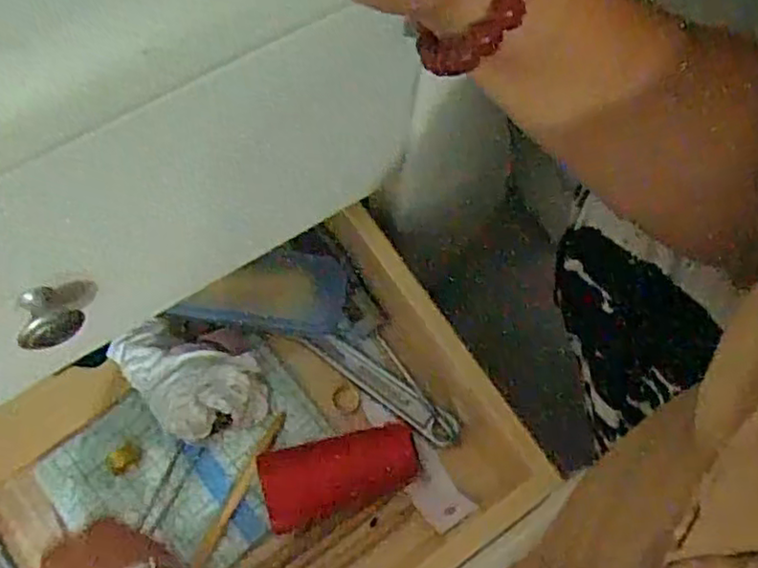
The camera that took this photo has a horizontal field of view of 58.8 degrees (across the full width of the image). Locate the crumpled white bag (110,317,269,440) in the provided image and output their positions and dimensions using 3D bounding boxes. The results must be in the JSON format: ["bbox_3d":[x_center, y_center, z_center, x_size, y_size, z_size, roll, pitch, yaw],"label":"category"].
[{"bbox_3d":[-0.128,0.066,0.438,0.107,0.052,0.066,19,69,5],"label":"crumpled white bag"}]

